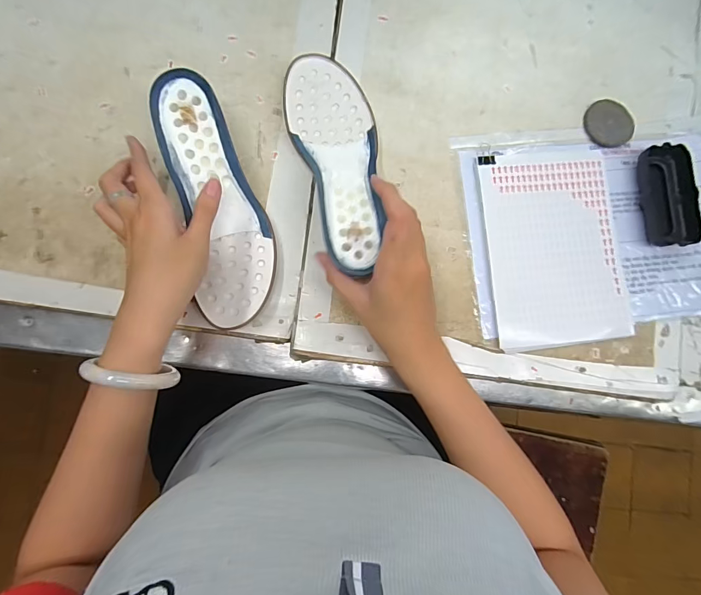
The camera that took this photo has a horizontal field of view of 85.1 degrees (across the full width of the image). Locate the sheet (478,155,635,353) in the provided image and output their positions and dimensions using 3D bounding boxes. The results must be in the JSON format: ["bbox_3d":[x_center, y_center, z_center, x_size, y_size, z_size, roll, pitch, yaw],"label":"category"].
[{"bbox_3d":[0.224,-0.052,0.422,0.148,0.011,0.205,-7,87,-5],"label":"sheet"}]

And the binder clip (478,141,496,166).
[{"bbox_3d":[0.151,-0.160,0.422,0.019,0.004,0.030,4,86,-5],"label":"binder clip"}]

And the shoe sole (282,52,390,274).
[{"bbox_3d":[-0.010,-0.136,0.383,0.086,0.030,0.233,-10,73,-6],"label":"shoe sole"}]

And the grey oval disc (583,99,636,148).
[{"bbox_3d":[0.298,-0.200,0.439,0.058,0.006,0.051,42,84,-1],"label":"grey oval disc"}]

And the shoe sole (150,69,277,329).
[{"bbox_3d":[-0.131,-0.093,0.375,0.081,0.026,0.235,-15,101,-6],"label":"shoe sole"}]

